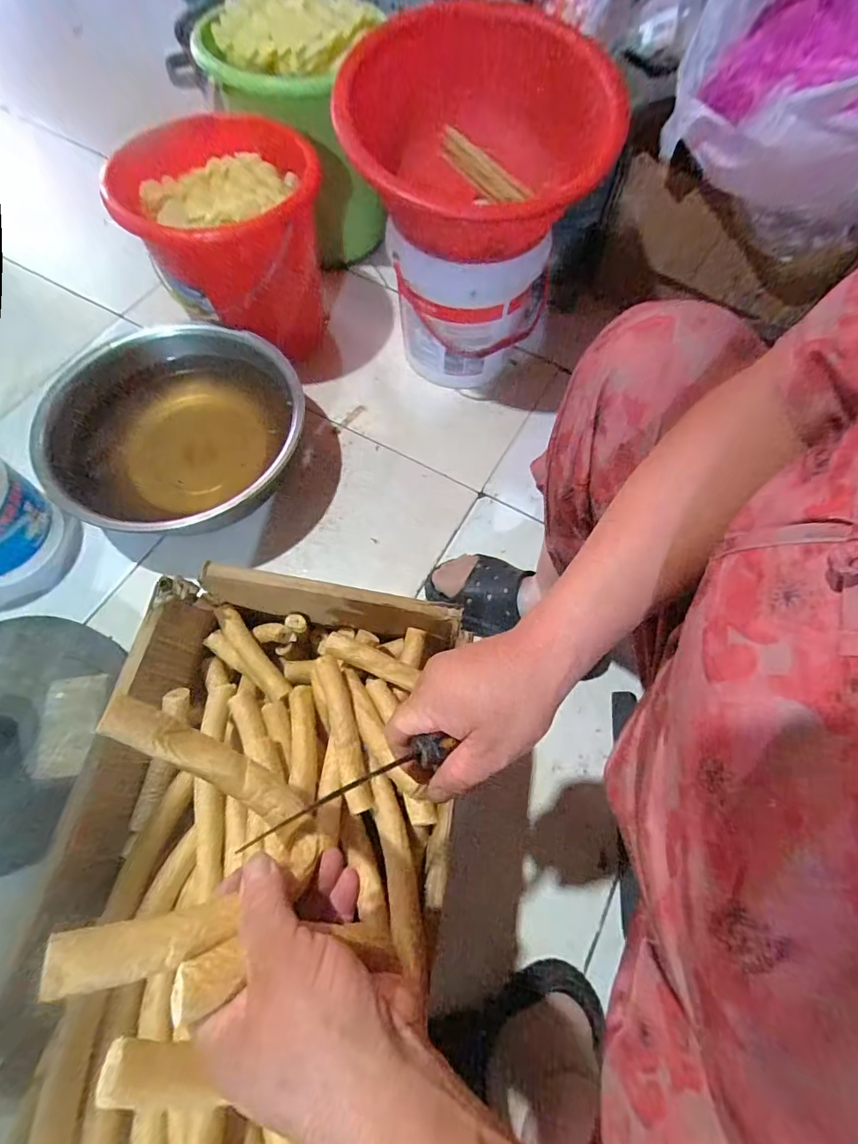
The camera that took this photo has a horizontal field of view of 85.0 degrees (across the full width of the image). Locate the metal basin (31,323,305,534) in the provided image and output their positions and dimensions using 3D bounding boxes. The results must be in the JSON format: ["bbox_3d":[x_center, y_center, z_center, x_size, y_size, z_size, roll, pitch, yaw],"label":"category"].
[{"bbox_3d":[-0.361,-0.199,0.733,0.311,0.131,0.370,30,69,11],"label":"metal basin"}]

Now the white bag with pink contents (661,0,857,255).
[{"bbox_3d":[0.572,-0.734,0.676,0.368,0.261,0.386,24,69,8],"label":"white bag with pink contents"}]

